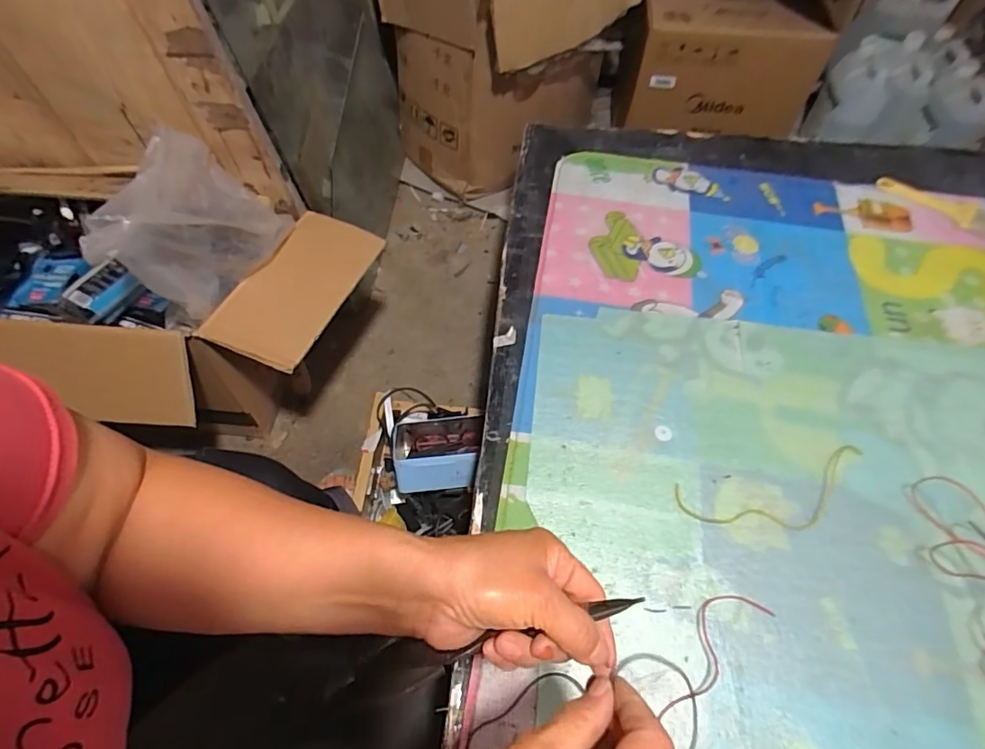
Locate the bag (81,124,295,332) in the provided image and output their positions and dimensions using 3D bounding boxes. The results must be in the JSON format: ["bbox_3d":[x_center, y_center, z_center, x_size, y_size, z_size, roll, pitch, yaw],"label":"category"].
[{"bbox_3d":[-0.363,-0.156,0.625,0.117,0.180,0.189,22,61,14],"label":"bag"}]

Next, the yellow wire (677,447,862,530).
[{"bbox_3d":[0.305,0.129,0.547,0.217,0.004,0.072,-11,58,-6],"label":"yellow wire"}]

